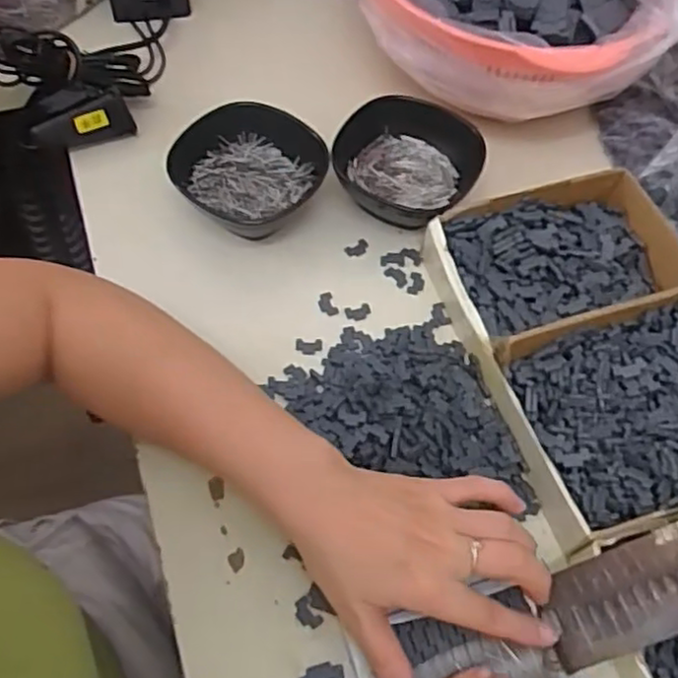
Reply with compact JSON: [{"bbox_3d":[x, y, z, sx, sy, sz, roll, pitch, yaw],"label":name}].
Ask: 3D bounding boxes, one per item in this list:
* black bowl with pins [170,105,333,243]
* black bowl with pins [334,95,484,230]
[{"bbox_3d":[-0.071,-0.129,0.538,0.105,0.048,0.096,2,60,-3],"label":"black bowl with pins"},{"bbox_3d":[0.052,-0.136,0.542,0.107,0.045,0.106,2,60,-3],"label":"black bowl with pins"}]

